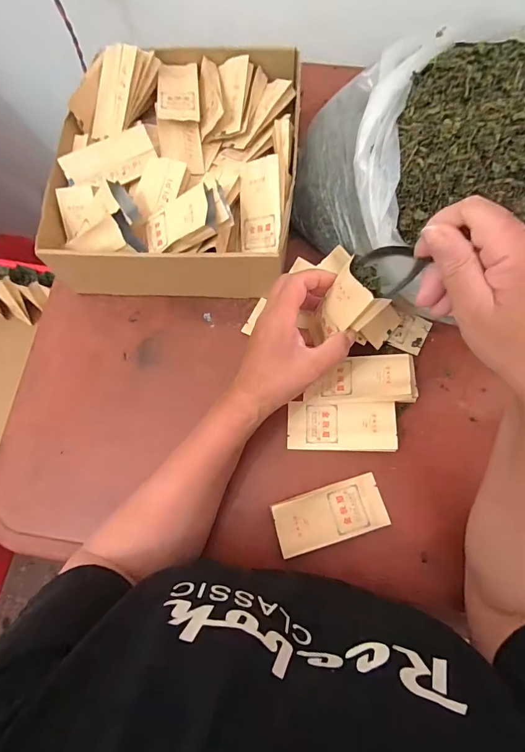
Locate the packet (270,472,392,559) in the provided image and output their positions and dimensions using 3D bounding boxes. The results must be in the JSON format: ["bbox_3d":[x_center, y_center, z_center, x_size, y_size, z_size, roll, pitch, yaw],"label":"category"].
[{"bbox_3d":[0.066,0.134,0.370,0.106,0.017,0.051,-17,71,-4],"label":"packet"}]

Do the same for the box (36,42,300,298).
[{"bbox_3d":[-0.104,-0.265,0.480,0.285,0.112,0.320,2,71,2],"label":"box"}]

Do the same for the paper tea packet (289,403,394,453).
[{"bbox_3d":[0.082,0.052,0.399,0.109,0.007,0.050,-1,70,16],"label":"paper tea packet"}]

